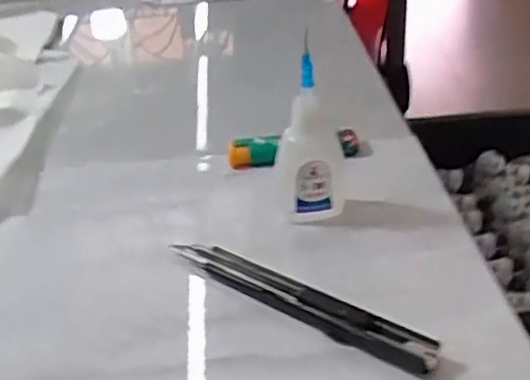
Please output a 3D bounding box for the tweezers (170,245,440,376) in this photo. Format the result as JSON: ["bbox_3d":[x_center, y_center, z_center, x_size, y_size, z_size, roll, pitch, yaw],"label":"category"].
[{"bbox_3d":[0.013,0.046,0.312,0.135,0.009,0.014,20,38,34],"label":"tweezers"}]

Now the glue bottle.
[{"bbox_3d":[0.023,-0.026,0.354,0.033,0.087,0.018,-3,31,2],"label":"glue bottle"}]

